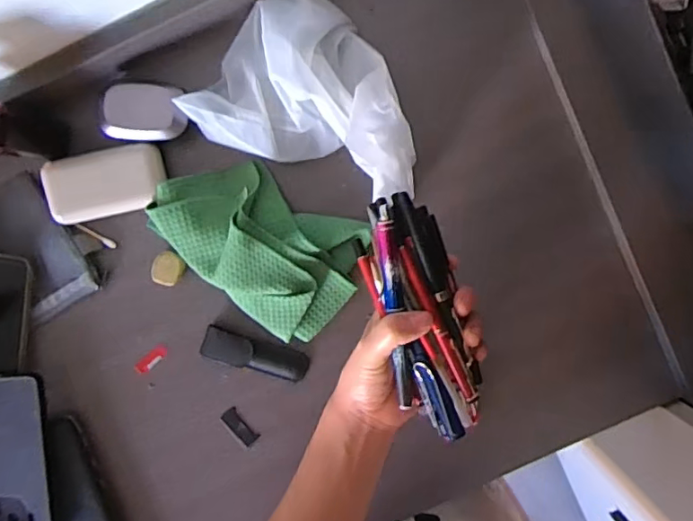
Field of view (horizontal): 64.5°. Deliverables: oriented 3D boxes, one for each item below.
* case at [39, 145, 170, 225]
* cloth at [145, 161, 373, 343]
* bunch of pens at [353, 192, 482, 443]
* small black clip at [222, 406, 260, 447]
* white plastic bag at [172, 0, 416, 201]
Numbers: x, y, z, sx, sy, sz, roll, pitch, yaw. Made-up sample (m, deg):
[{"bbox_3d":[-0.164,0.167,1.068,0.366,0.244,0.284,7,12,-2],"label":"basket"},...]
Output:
[{"bbox_3d":[-0.209,-0.068,0.479,0.103,0.017,0.055,-12,97,1],"label":"case"},{"bbox_3d":[-0.080,-0.011,0.477,0.186,0.050,0.125,29,95,-4],"label":"cloth"},{"bbox_3d":[0.055,0.040,0.405,0.062,0.036,0.175,-16,89,1],"label":"bunch of pens"},{"bbox_3d":[-0.101,0.158,0.522,0.017,0.004,0.039,-39,96,4],"label":"small black clip"},{"bbox_3d":[-0.019,-0.123,0.448,0.189,0.063,0.147,35,95,-5],"label":"white plastic bag"}]

